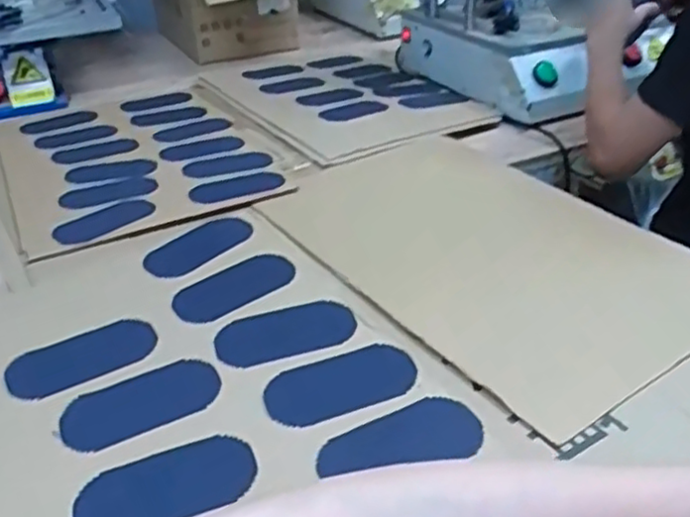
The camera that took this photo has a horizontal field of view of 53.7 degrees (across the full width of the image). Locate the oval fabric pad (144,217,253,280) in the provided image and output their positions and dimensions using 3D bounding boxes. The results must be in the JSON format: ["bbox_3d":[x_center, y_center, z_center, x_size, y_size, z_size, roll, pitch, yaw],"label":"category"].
[{"bbox_3d":[-0.162,-0.015,0.770,0.129,0.011,0.063,-28,43,-29],"label":"oval fabric pad"}]

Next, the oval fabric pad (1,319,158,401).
[{"bbox_3d":[-0.243,0.091,0.633,0.129,0.009,0.068,-19,37,-24],"label":"oval fabric pad"}]

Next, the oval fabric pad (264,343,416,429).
[{"bbox_3d":[-0.004,0.108,0.593,0.128,0.012,0.067,-12,34,-14],"label":"oval fabric pad"}]

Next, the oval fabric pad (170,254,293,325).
[{"bbox_3d":[-0.115,0.027,0.715,0.128,0.010,0.070,-23,38,-29],"label":"oval fabric pad"}]

